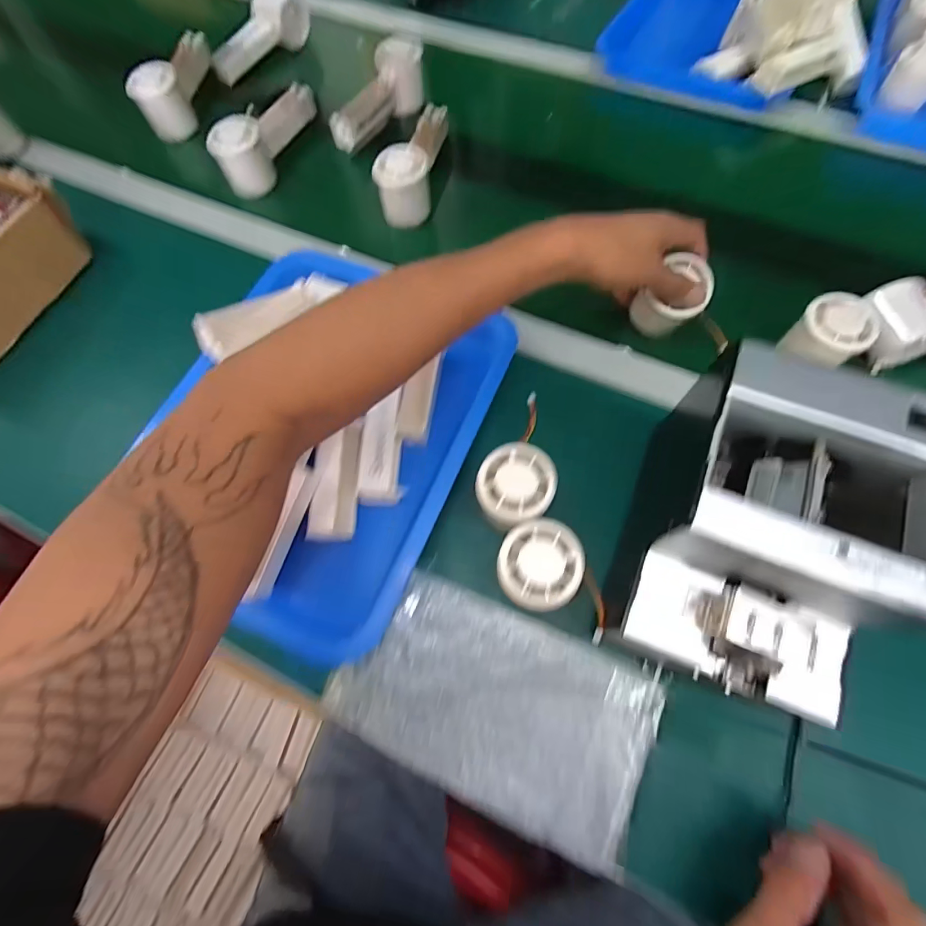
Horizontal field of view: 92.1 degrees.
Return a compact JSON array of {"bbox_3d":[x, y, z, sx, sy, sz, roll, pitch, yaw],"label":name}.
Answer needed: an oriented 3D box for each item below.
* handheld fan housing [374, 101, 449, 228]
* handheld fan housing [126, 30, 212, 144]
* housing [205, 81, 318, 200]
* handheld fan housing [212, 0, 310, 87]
[{"bbox_3d":[-0.055,-0.353,0.515,0.055,0.063,0.156,9,69,7],"label":"handheld fan housing"},{"bbox_3d":[-0.389,-0.520,0.603,0.053,0.067,0.167,0,68,3],"label":"handheld fan housing"},{"bbox_3d":[-0.238,-0.403,0.540,0.047,0.067,0.164,18,70,10],"label":"housing"},{"bbox_3d":[-0.290,-0.609,0.637,0.043,0.050,0.162,31,73,14],"label":"handheld fan housing"}]

